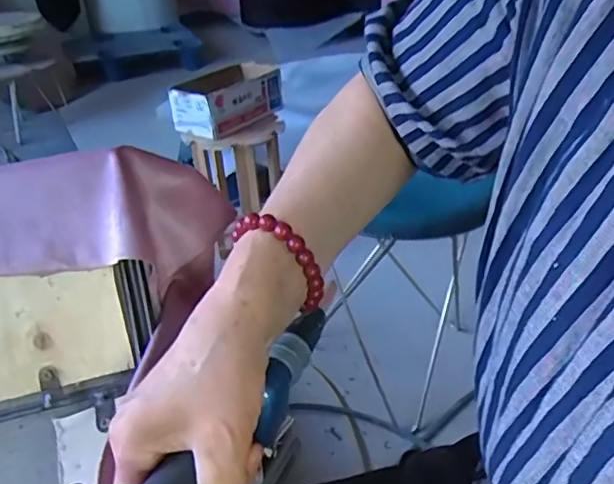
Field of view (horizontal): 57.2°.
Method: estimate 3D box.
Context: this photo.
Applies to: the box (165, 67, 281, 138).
[{"bbox_3d":[-0.179,-0.334,1.329,0.138,0.110,0.273,13,35,29],"label":"box"}]

